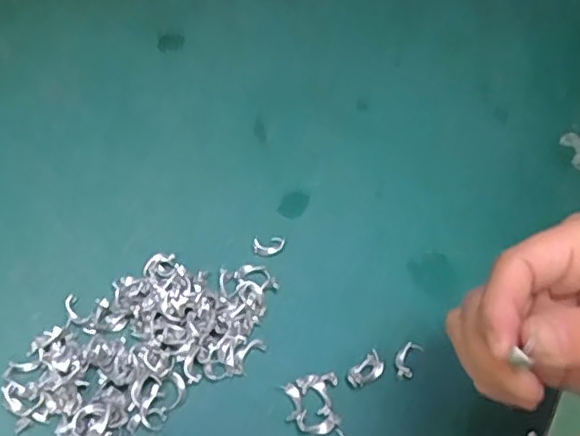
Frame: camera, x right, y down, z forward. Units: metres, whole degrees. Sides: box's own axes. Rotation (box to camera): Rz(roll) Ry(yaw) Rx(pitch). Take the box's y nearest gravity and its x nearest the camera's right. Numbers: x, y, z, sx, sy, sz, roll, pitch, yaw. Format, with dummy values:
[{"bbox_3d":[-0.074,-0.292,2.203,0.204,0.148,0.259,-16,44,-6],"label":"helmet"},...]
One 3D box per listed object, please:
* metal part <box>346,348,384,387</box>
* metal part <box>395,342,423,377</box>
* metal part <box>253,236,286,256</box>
[{"bbox_3d":[0.040,0.078,0.320,0.022,0.004,0.012,-35,64,-26],"label":"metal part"},{"bbox_3d":[0.062,0.074,0.325,0.011,0.004,0.020,25,56,13],"label":"metal part"},{"bbox_3d":[-0.012,0.016,0.362,0.019,0.004,0.012,-8,55,-10],"label":"metal part"}]

